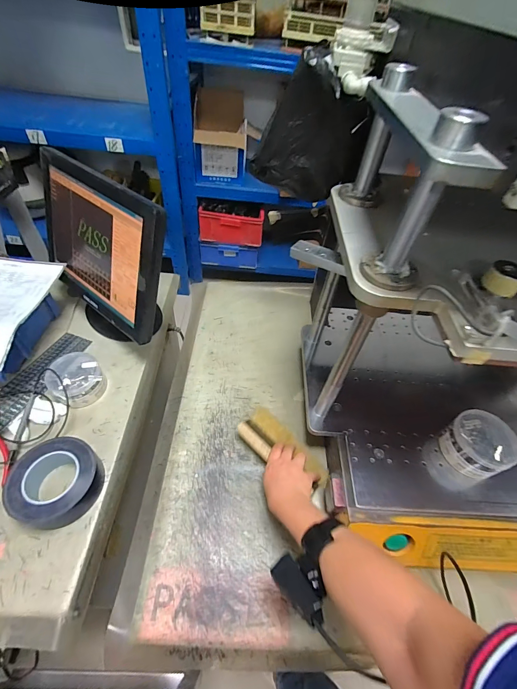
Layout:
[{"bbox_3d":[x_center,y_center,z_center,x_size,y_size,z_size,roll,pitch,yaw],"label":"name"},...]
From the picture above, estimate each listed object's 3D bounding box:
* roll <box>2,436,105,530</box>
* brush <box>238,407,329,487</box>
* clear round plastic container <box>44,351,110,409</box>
[{"bbox_3d":[-0.339,0.227,0.528,0.138,0.054,0.131,3,50,-4],"label":"roll"},{"bbox_3d":[0.045,0.197,0.603,0.185,0.042,0.093,39,56,24],"label":"brush"},{"bbox_3d":[-0.371,0.071,0.641,0.098,0.057,0.102,3,50,-4],"label":"clear round plastic container"}]

